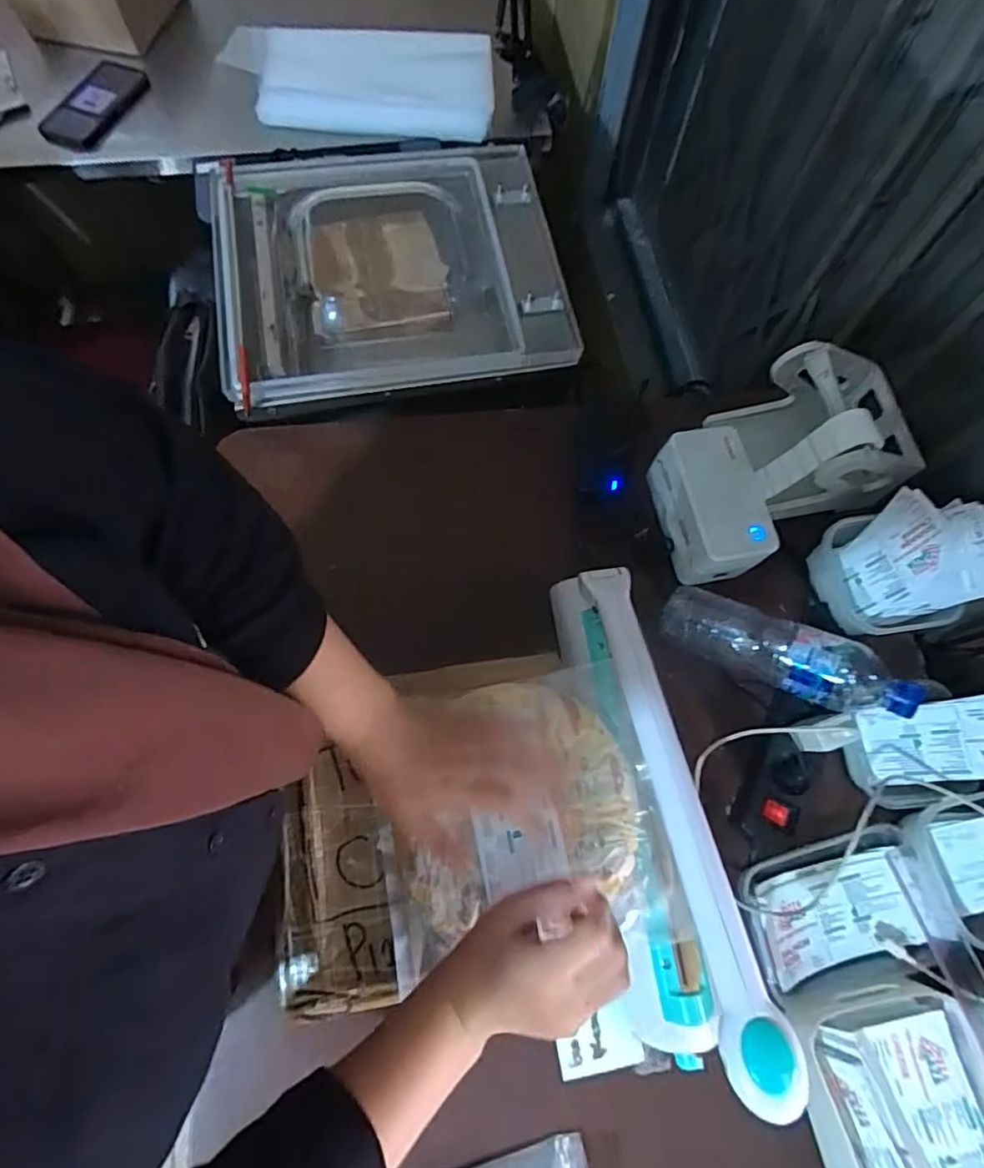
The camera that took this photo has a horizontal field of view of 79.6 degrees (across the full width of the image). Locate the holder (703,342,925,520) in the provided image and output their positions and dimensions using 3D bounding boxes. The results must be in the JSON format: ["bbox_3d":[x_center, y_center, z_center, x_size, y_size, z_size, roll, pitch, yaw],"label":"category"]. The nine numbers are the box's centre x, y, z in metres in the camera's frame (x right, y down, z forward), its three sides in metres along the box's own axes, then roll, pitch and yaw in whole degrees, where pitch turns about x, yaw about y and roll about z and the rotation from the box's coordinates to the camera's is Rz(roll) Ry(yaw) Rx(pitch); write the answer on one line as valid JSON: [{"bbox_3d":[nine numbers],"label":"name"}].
[{"bbox_3d":[0.365,-0.168,0.629,0.178,0.137,0.141,-6,72,-3],"label":"holder"}]

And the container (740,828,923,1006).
[{"bbox_3d":[0.306,0.295,0.532,0.160,0.039,0.110,-13,73,-6],"label":"container"}]

